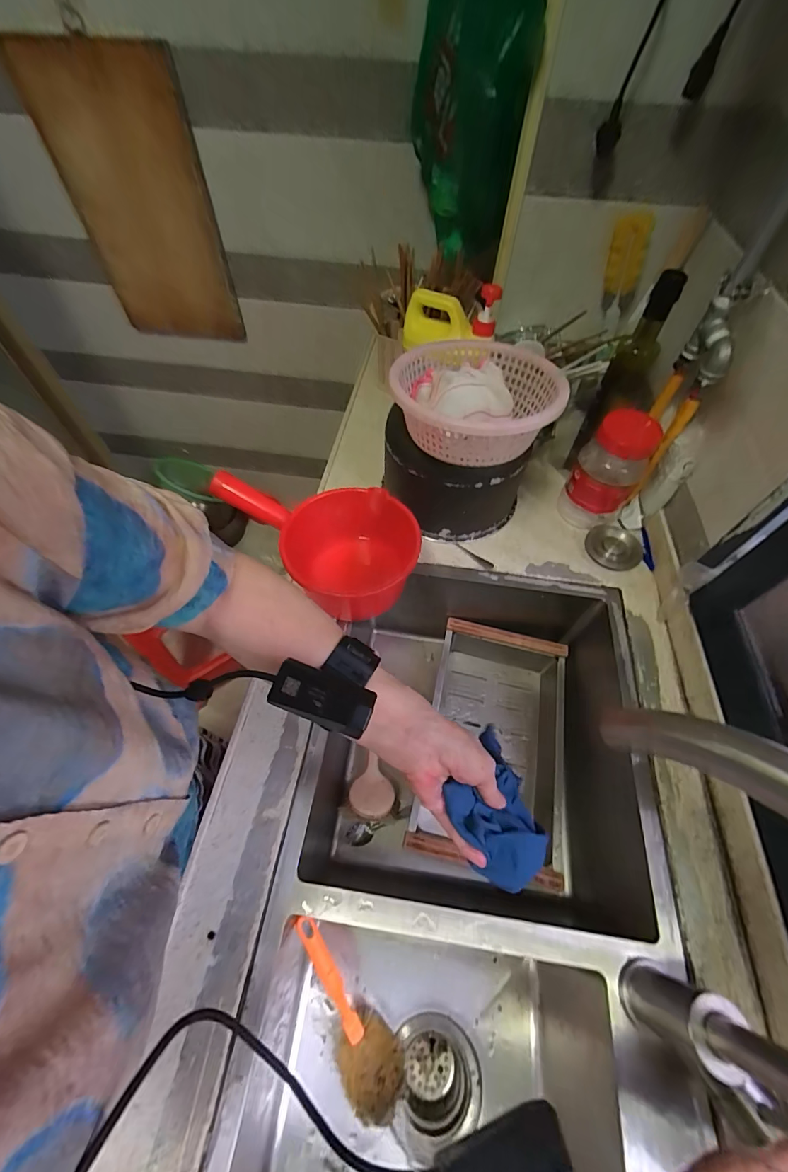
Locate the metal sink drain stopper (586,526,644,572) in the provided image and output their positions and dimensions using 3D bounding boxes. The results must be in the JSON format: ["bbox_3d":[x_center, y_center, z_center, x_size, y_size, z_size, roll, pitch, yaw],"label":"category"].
[{"bbox_3d":[0.338,-0.060,0.628,0.074,0.019,0.080,1,58,-1],"label":"metal sink drain stopper"}]

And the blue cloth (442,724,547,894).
[{"bbox_3d":[0.092,0.197,0.361,0.085,0.049,0.108,-31,64,-20],"label":"blue cloth"}]

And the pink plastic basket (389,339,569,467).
[{"bbox_3d":[0.098,-0.226,0.497,0.193,0.071,0.191,1,58,-1],"label":"pink plastic basket"}]

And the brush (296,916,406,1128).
[{"bbox_3d":[-0.050,0.465,0.447,0.064,0.047,0.239,-23,97,-16],"label":"brush"}]

